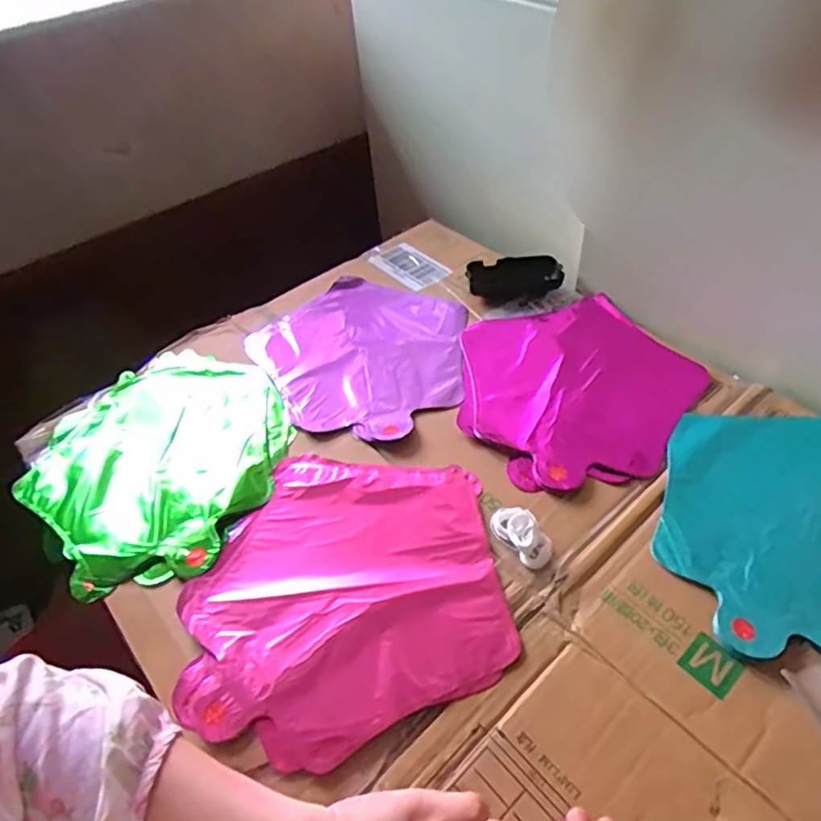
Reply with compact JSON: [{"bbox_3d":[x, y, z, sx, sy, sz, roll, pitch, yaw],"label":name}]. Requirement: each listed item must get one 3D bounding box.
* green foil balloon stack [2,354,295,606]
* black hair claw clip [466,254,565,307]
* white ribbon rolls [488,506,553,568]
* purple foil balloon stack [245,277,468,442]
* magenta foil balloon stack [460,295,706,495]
[{"bbox_3d":[-0.232,0.041,0.565,0.231,0.017,0.255,-37,55,-25],"label":"green foil balloon stack"},{"bbox_3d":[0.123,-0.154,0.708,0.107,0.025,0.057,-1,48,4],"label":"black hair claw clip"},{"bbox_3d":[0.087,0.096,0.473,0.027,0.023,0.055,-35,54,-24],"label":"white ribbon rolls"},{"bbox_3d":[-0.040,-0.067,0.647,0.226,0.021,0.238,-33,53,-22],"label":"purple foil balloon stack"},{"bbox_3d":[0.167,-0.026,0.604,0.238,0.023,0.243,-12,48,-6],"label":"magenta foil balloon stack"}]

